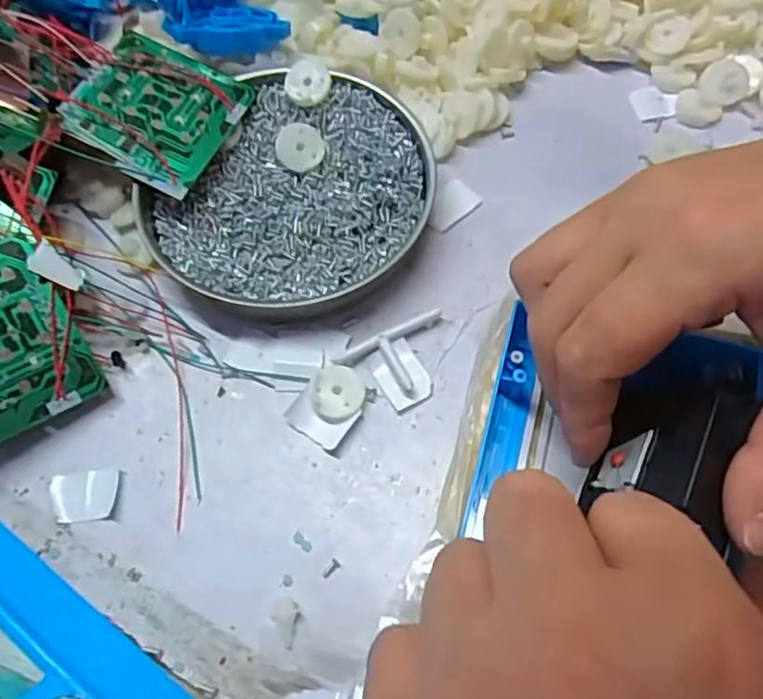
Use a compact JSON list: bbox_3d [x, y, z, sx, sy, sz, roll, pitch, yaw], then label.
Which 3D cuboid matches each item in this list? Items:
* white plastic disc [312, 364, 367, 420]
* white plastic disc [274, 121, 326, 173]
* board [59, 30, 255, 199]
[{"bbox_3d":[-0.018,0.018,0.273,0.021,0.005,0.023,-1,65,2],"label":"white plastic disc"},{"bbox_3d":[-0.040,-0.099,0.320,0.023,0.007,0.022,0,97,2],"label":"white plastic disc"},{"bbox_3d":[-0.107,-0.114,0.310,0.070,0.006,0.072,24,66,-2],"label":"board"}]

